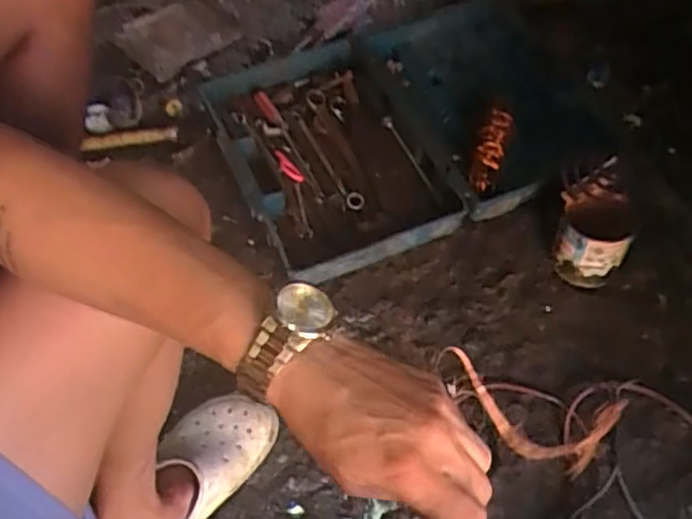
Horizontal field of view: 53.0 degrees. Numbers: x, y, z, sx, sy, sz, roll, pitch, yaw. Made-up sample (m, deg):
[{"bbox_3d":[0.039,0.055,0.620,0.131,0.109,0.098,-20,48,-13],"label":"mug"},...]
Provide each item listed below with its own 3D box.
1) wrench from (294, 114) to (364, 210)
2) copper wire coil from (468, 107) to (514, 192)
[{"bbox_3d":[-0.029,-0.164,1.132,0.031,0.016,0.235,-20,59,-15],"label":"wrench"},{"bbox_3d":[0.224,-0.173,1.075,0.047,0.049,0.149,18,84,10],"label":"copper wire coil"}]

